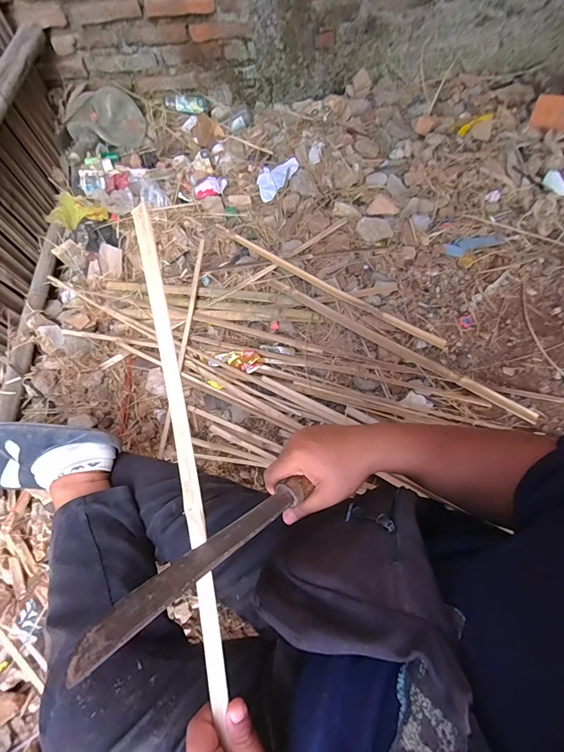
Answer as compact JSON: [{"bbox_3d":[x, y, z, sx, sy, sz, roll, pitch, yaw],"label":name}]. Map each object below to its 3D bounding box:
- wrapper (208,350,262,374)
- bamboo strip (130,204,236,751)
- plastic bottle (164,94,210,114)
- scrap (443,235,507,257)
[{"bbox_3d":[-0.119,-0.043,0.901,0.131,0.015,0.055,10,70,5],"label":"wrapper"},{"bbox_3d":[-0.092,0.075,0.324,0.021,0.012,0.466,-9,89,-2],"label":"bamboo strip"},{"bbox_3d":[-0.337,-0.971,1.249,0.162,0.042,0.053,7,69,4],"label":"plastic bottle"},{"bbox_3d":[0.560,-0.385,1.022,0.182,0.011,0.049,-18,70,-5],"label":"scrap"}]

